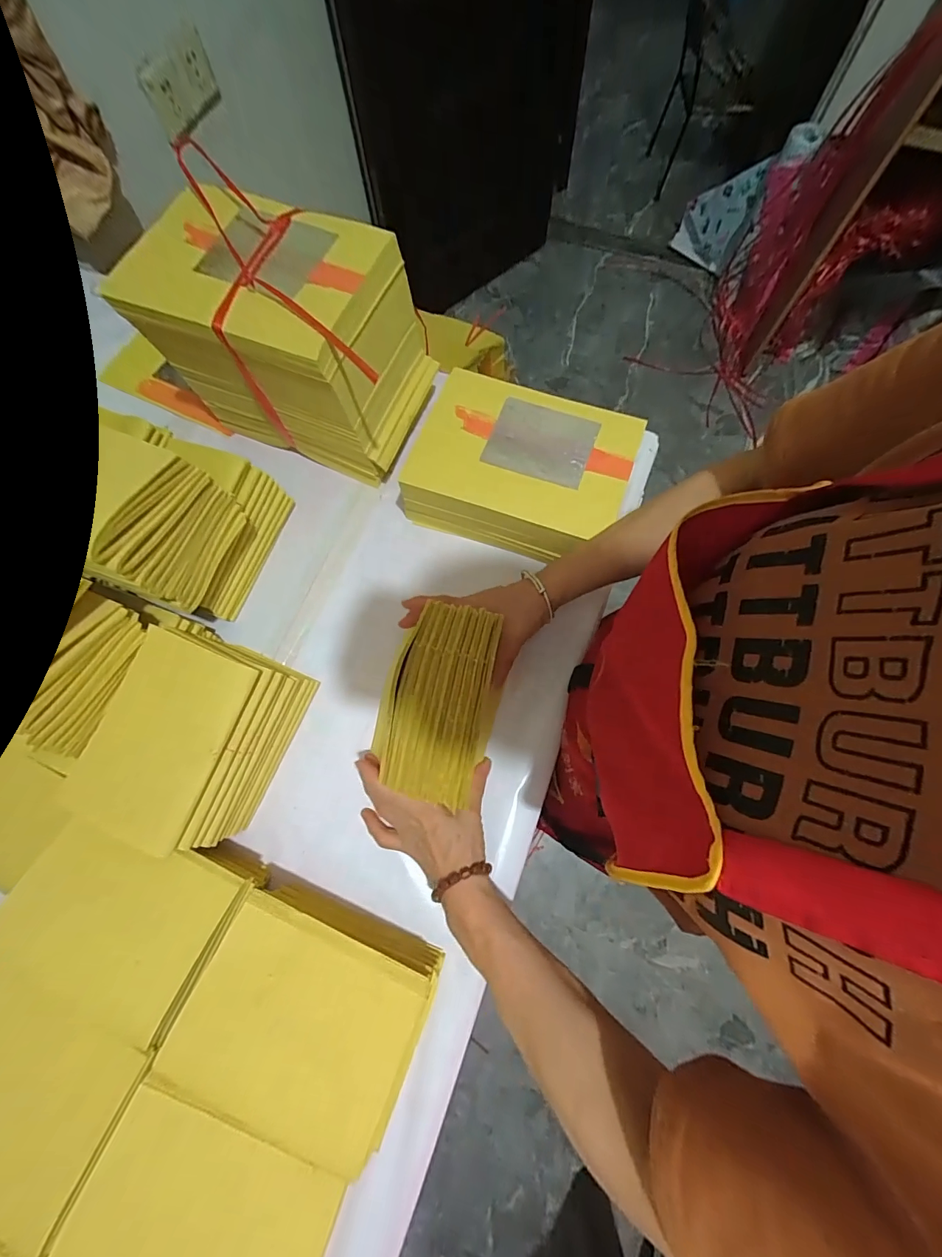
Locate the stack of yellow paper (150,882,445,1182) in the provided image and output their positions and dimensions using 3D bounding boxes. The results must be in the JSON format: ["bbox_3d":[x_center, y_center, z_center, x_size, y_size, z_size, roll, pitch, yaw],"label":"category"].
[{"bbox_3d":[-0.125,0.304,0.354,0.169,0.084,0.121,22,75,8],"label":"stack of yellow paper"}]

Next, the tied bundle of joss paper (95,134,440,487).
[{"bbox_3d":[-0.182,-0.305,0.477,0.249,0.172,0.156,20,75,8],"label":"tied bundle of joss paper"}]

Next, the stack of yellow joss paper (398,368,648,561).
[{"bbox_3d":[0.057,-0.178,0.492,0.219,0.072,0.156,19,75,8],"label":"stack of yellow joss paper"}]

